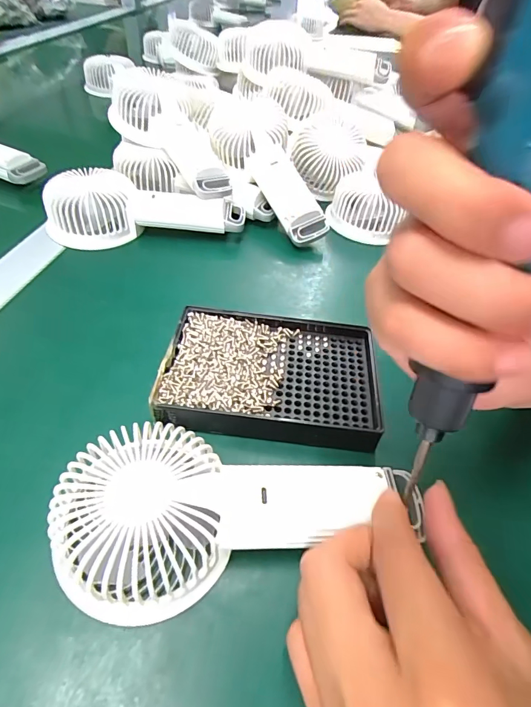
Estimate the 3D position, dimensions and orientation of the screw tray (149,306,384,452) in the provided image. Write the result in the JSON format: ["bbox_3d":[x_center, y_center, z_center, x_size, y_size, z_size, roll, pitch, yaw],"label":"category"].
[{"bbox_3d":[0.005,0.016,0.269,0.138,0.024,0.094,7,49,0],"label":"screw tray"}]

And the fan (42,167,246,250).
[{"bbox_3d":[-0.112,-0.142,0.381,0.177,0.041,0.077,-5,50,-10],"label":"fan"}]

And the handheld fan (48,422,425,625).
[{"bbox_3d":[-0.011,0.075,0.204,0.176,0.038,0.083,0,49,-13],"label":"handheld fan"}]

